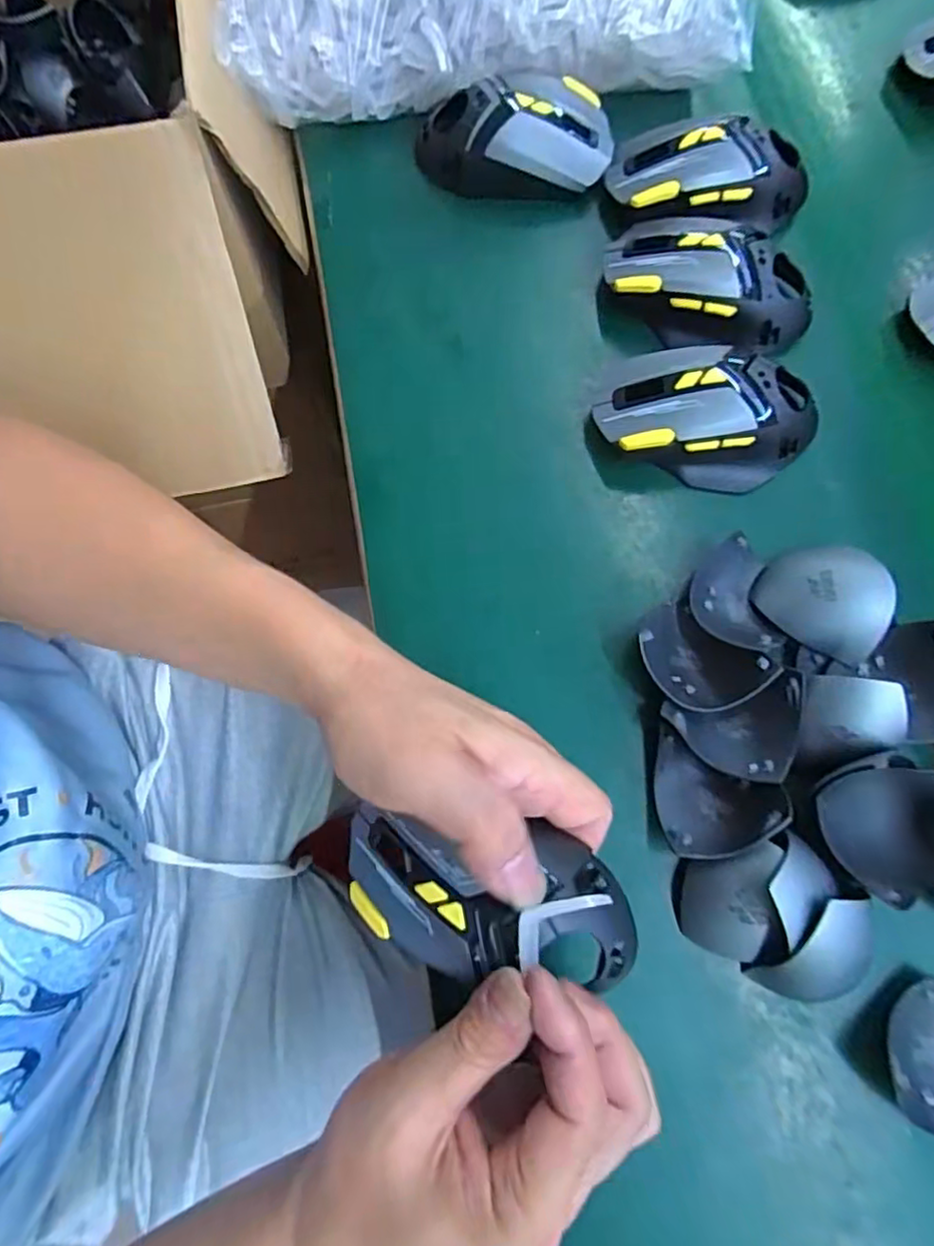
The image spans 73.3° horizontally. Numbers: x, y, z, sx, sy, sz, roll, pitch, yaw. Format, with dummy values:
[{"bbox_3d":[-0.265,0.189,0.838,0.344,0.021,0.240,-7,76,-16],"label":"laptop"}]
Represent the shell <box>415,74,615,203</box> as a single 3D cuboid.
[{"bbox_3d":[0.030,-0.299,0.387,0.115,0.042,0.062,10,76,2],"label":"shell"}]

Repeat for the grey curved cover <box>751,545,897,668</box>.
[{"bbox_3d":[0.180,-0.010,0.313,0.048,0.029,0.059,-35,78,-9],"label":"grey curved cover"}]

